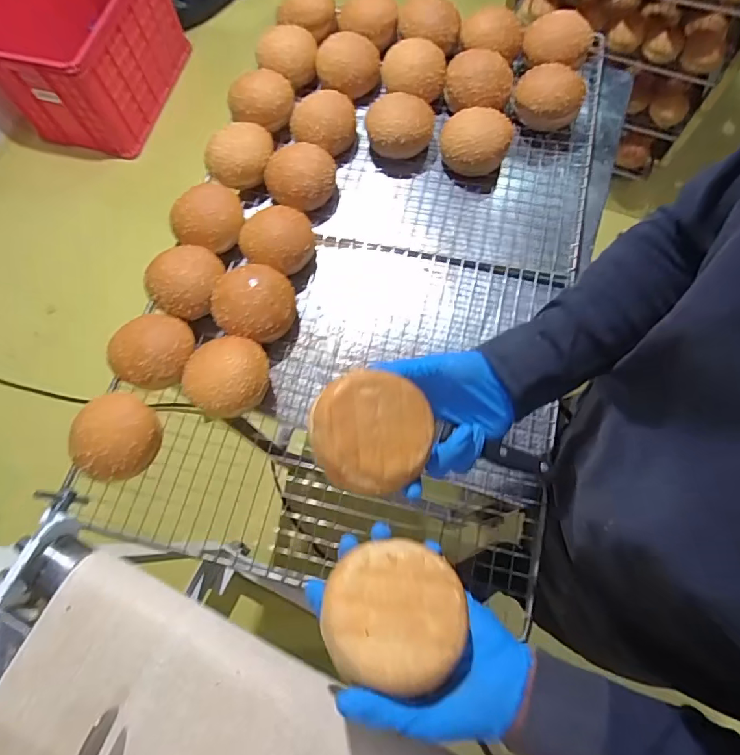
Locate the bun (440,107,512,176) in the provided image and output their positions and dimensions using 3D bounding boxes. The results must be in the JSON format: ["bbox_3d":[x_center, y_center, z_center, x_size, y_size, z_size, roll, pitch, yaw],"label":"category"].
[{"bbox_3d":[0.145,-0.328,0.658,0.093,0.052,0.089,1,71,2],"label":"bun"}]

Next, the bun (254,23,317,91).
[{"bbox_3d":[-0.116,-0.477,0.709,0.080,0.057,0.080,-1,71,2],"label":"bun"}]

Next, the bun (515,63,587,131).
[{"bbox_3d":[0.255,-0.395,0.674,0.086,0.068,0.086,-4,71,1],"label":"bun"}]

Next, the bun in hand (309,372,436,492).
[{"bbox_3d":[-0.001,0.042,0.363,0.088,0.029,0.085,3,78,-14],"label":"bun in hand"}]

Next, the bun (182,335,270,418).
[{"bbox_3d":[-0.164,-0.004,0.560,0.091,0.050,0.091,-1,71,2],"label":"bun"}]

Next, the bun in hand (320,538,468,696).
[{"bbox_3d":[0.015,0.157,0.320,0.089,0.027,0.084,-3,55,-2],"label":"bun in hand"}]

